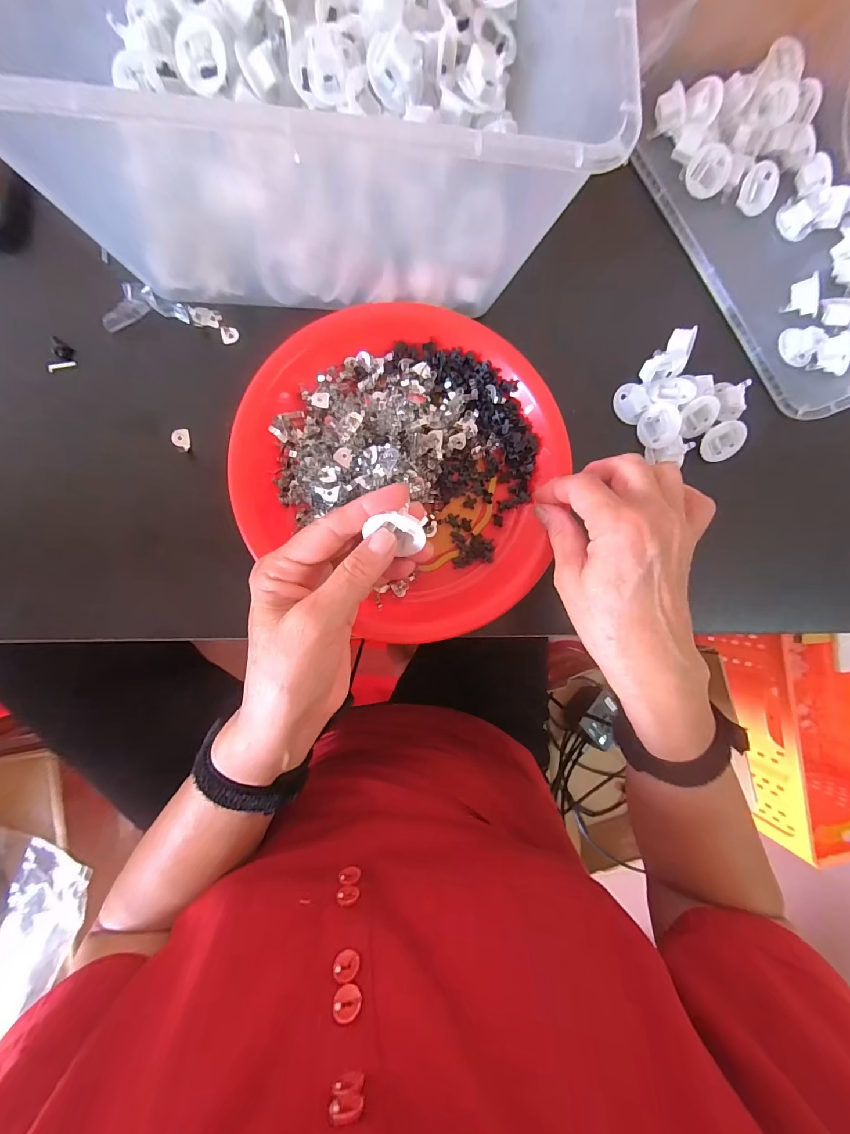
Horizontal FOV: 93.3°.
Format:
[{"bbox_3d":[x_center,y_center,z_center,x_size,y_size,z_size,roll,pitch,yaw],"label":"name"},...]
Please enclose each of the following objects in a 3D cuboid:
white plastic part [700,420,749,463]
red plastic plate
[{"bbox_3d":[0.236,-0.101,0.320,0.031,0.012,0.031,-1,128,-1],"label":"white plastic part"},{"bbox_3d":[-0.015,-0.068,0.287,0.221,0.020,0.228,0,88,-7],"label":"red plastic plate"}]

